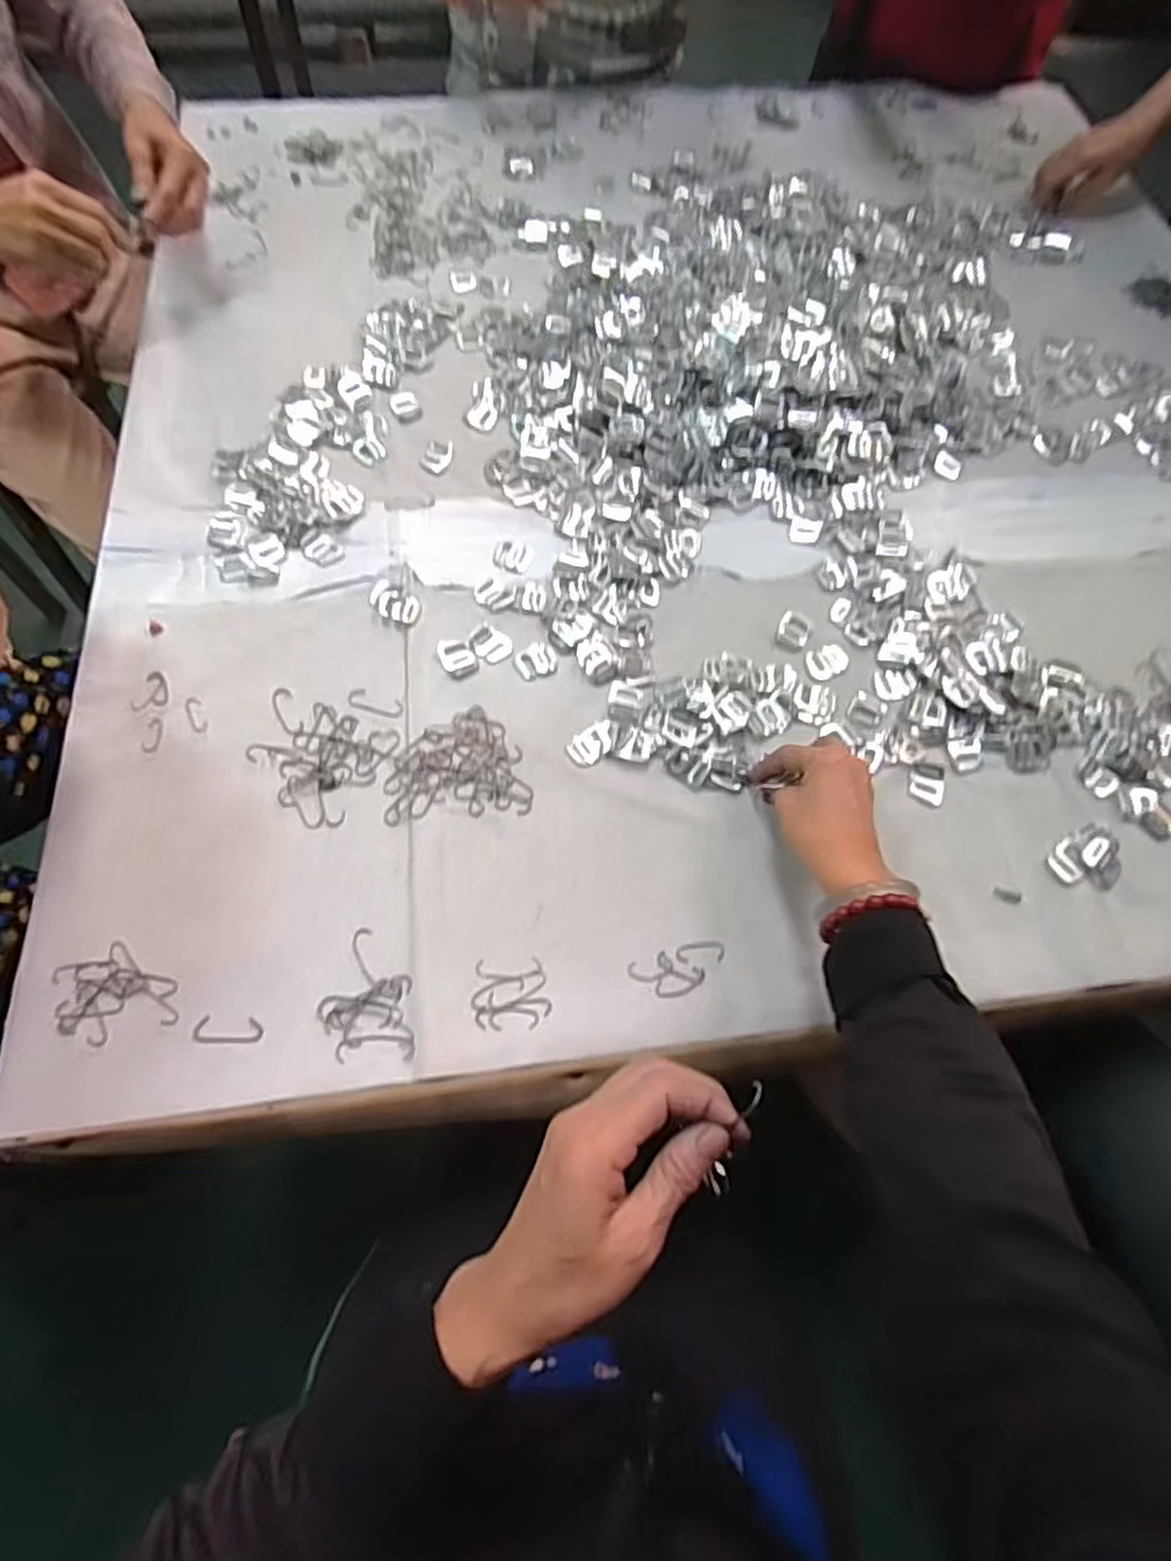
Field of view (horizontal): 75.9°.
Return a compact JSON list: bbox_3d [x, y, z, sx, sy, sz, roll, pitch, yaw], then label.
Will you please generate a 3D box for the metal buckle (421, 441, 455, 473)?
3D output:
[{"bbox_3d":[-0.141,-0.310,0.718,0.026,0.004,0.042,13,64,4],"label":"metal buckle"}]

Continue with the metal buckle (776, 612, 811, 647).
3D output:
[{"bbox_3d":[0.181,-0.131,0.650,0.026,0.004,0.037,21,64,8],"label":"metal buckle"}]

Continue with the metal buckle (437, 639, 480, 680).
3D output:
[{"bbox_3d":[-0.105,-0.101,0.620,0.027,0.004,0.040,-28,68,-15],"label":"metal buckle"}]

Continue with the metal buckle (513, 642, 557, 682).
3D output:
[{"bbox_3d":[-0.041,-0.099,0.621,0.033,0.004,0.033,-15,65,-10],"label":"metal buckle"}]

